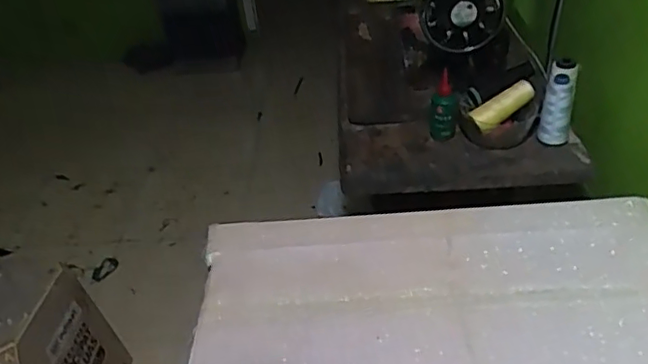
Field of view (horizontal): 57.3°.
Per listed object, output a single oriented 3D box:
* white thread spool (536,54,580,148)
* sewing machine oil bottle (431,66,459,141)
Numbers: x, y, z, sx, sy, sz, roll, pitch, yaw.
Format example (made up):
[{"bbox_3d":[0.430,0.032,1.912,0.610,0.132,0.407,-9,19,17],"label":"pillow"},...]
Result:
[{"bbox_3d":[0.368,-0.118,0.940,0.049,0.121,0.053,7,38,18],"label":"white thread spool"},{"bbox_3d":[0.195,-0.121,0.971,0.045,0.106,0.036,2,37,12],"label":"sewing machine oil bottle"}]

